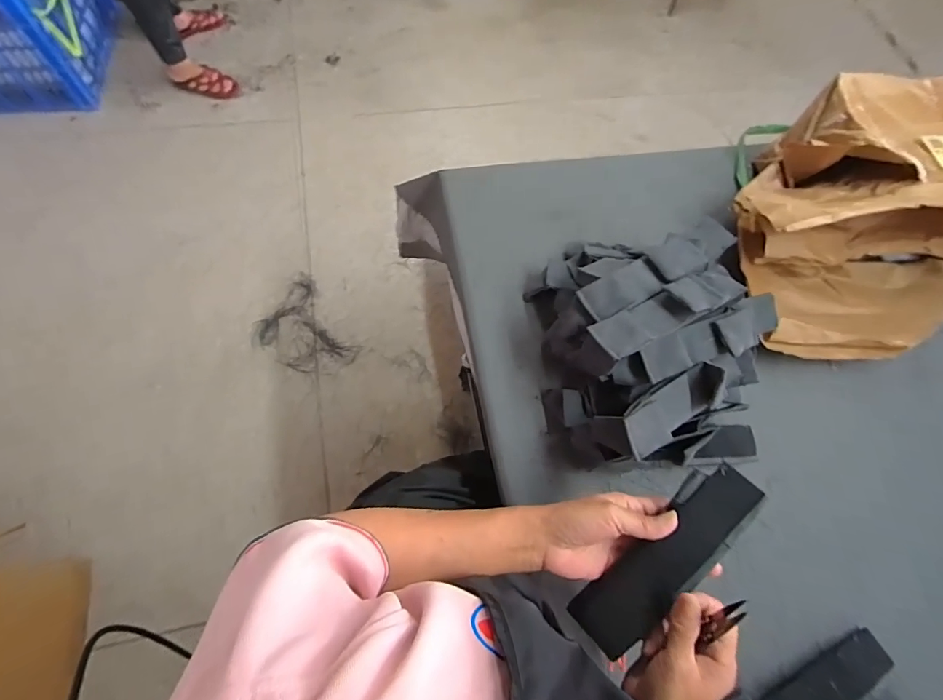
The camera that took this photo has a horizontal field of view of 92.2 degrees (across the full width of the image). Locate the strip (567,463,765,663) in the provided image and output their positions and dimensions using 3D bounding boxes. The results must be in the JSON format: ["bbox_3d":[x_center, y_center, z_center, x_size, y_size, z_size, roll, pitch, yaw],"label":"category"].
[{"bbox_3d":[0.158,0.172,0.374,0.053,0.018,0.183,43,96,27],"label":"strip"}]

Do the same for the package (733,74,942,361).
[{"bbox_3d":[0.592,-0.184,0.627,0.443,0.163,0.365,-4,67,-7],"label":"package"}]

